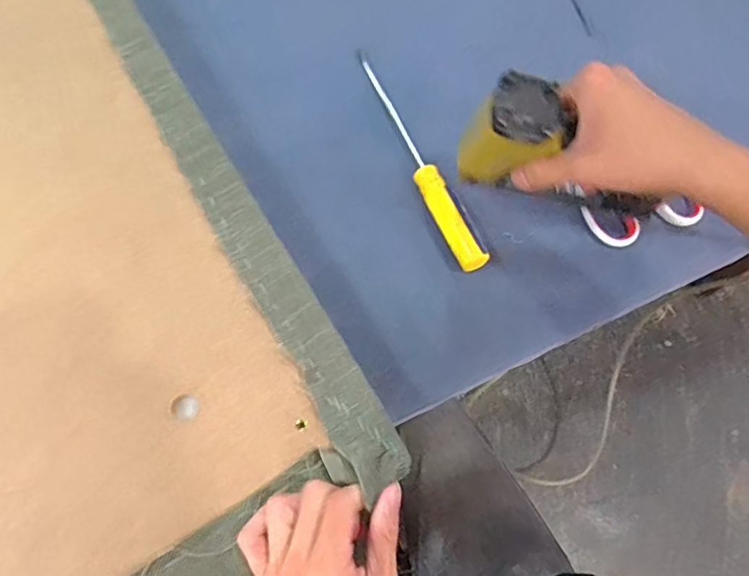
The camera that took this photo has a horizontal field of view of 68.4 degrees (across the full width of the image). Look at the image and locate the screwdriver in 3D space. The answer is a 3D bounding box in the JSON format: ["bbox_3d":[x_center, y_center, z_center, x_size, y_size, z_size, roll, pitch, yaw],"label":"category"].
[{"bbox_3d":[0.039,-0.141,0.558,0.030,0.028,0.286,-21,69,-10],"label":"screwdriver"}]

